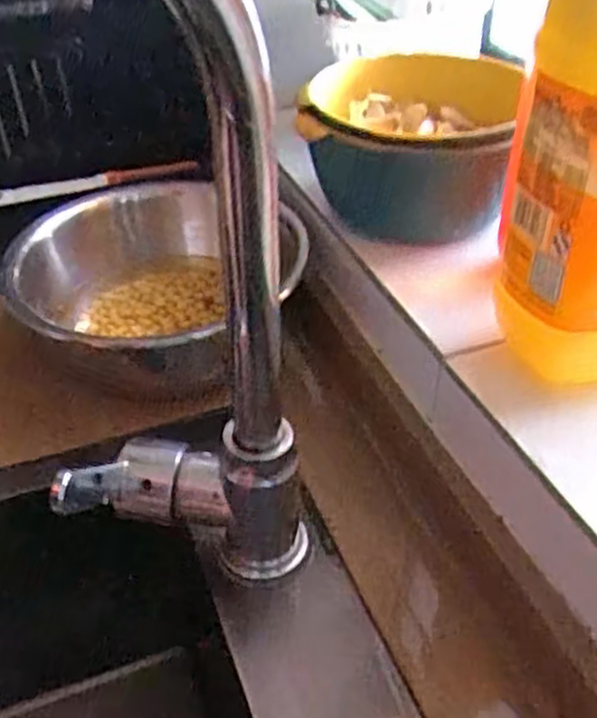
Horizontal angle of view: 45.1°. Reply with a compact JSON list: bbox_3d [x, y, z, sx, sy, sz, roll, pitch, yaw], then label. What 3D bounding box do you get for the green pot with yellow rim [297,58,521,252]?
[{"bbox_3d":[0.070,-0.137,0.482,0.128,0.088,0.132,-1,38,0],"label":"green pot with yellow rim"}]

